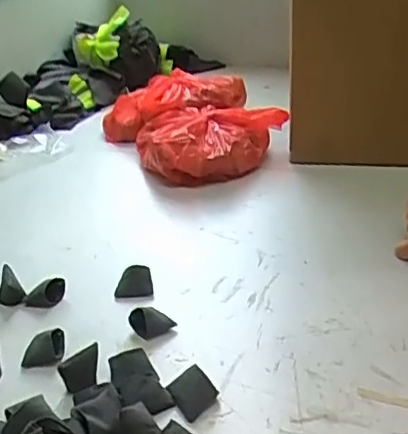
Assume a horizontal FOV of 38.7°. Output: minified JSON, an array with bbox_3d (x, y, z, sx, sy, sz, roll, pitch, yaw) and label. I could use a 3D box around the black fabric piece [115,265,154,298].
[{"bbox_3d":[-0.081,0.073,0.663,0.042,0.018,0.035,-7,30,-6],"label":"black fabric piece"}]

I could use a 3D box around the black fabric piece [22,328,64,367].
[{"bbox_3d":[-0.159,0.130,0.580,0.036,0.022,0.041,0,30,6],"label":"black fabric piece"}]

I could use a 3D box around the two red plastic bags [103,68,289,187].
[{"bbox_3d":[-0.011,-0.166,1.002,0.262,0.081,0.338,-18,33,-24],"label":"two red plastic bags"}]

